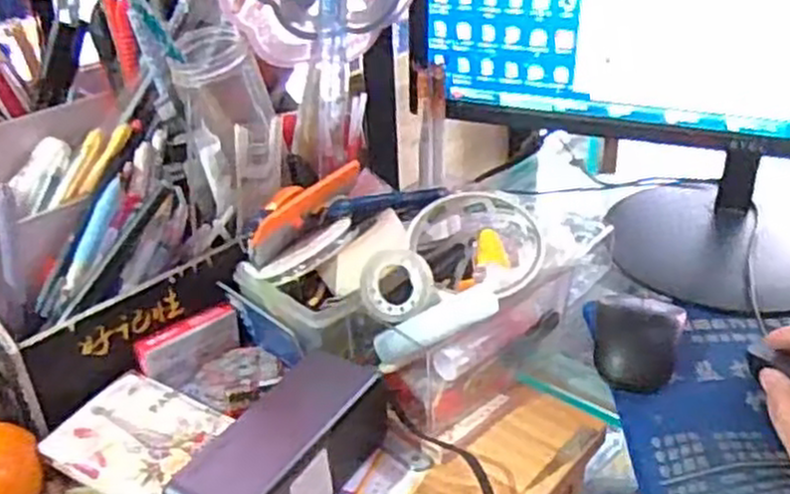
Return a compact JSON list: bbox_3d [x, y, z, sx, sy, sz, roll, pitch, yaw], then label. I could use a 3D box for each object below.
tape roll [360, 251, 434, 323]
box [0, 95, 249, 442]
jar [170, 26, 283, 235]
[{"bbox_3d":[0.001,0.023,0.475,0.044,0.043,0.009,9,-2,18],"label":"tape roll"},{"bbox_3d":[-0.206,-0.003,0.509,0.161,0.132,0.134,-28,38,-36],"label":"box"},{"bbox_3d":[-0.107,-0.082,0.508,0.060,0.137,0.058,-9,-2,-9],"label":"jar"}]

